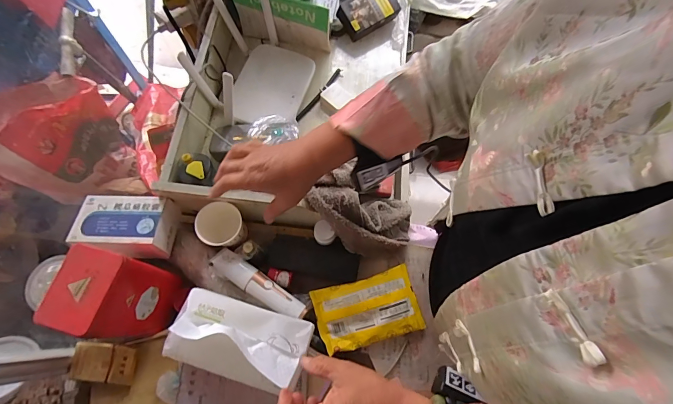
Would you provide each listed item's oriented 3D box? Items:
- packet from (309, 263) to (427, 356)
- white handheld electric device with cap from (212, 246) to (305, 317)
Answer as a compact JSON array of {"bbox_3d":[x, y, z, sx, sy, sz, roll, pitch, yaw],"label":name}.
[{"bbox_3d":[0.052,0.178,0.581,0.167,0.024,0.103,-14,70,-7],"label":"packet"},{"bbox_3d":[-0.127,0.135,0.570,0.172,0.032,0.037,33,72,11],"label":"white handheld electric device with cap"}]

